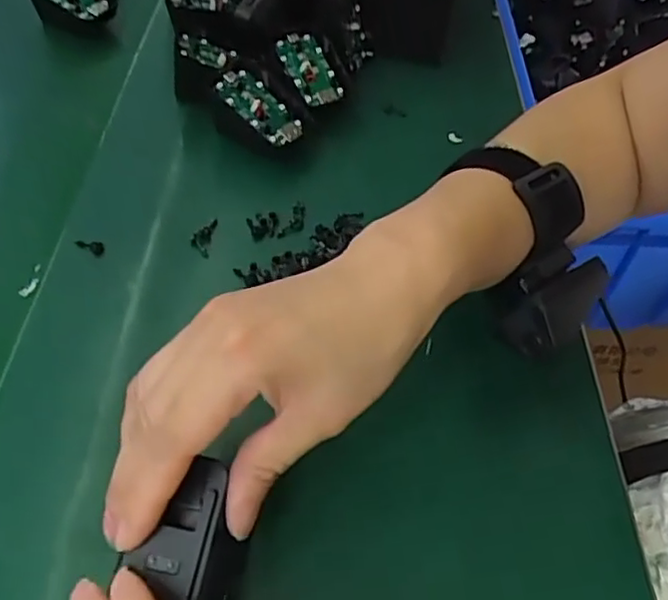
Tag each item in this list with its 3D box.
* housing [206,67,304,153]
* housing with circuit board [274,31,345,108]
[{"bbox_3d":[-0.050,-0.130,0.440,0.067,0.013,0.039,39,71,0],"label":"housing"},{"bbox_3d":[-0.017,-0.167,0.471,0.034,0.005,0.066,-23,76,-15],"label":"housing with circuit board"}]

